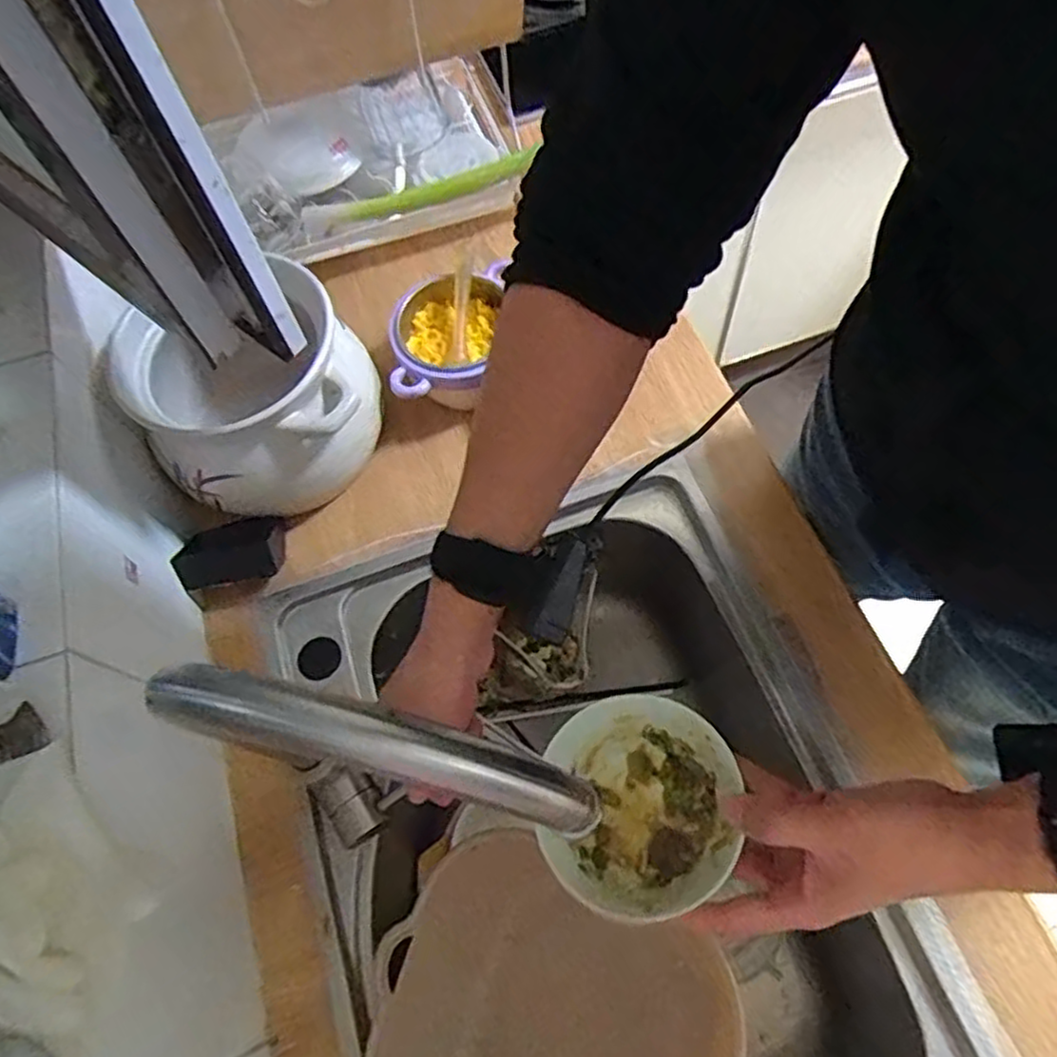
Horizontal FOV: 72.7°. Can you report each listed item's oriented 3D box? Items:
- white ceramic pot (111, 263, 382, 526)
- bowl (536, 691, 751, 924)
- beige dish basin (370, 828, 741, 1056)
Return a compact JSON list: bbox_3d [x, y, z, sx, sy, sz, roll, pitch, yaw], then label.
[{"bbox_3d":[-0.249,-0.119,0.669,0.190,0.153,0.188,-1,64,3],"label":"white ceramic pot"},{"bbox_3d":[0.064,0.167,0.435,0.115,0.069,0.113,-1,64,3],"label":"bowl"},{"bbox_3d":[0.010,0.366,0.503,0.237,0.074,0.226,23,68,14],"label":"beige dish basin"}]

